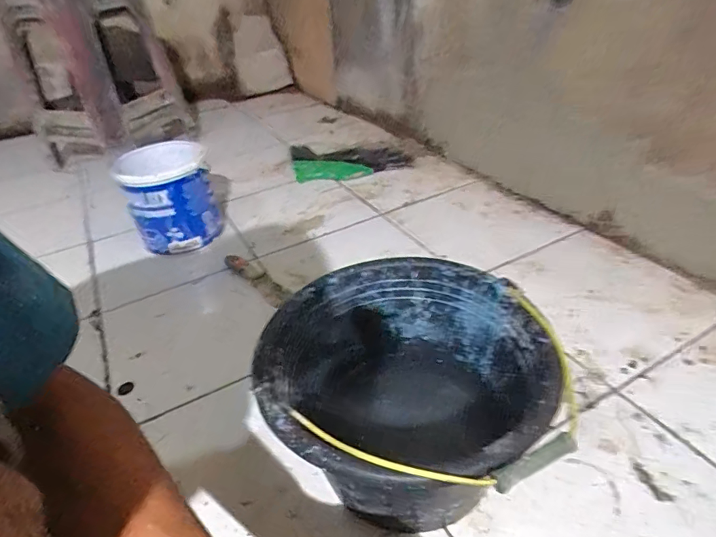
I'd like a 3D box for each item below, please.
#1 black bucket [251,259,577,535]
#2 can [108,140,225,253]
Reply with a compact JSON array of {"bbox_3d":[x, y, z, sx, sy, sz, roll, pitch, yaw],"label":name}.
[{"bbox_3d":[0.064,0.146,0.521,0.261,0.189,0.280,-5,36,3],"label":"black bucket"},{"bbox_3d":[-0.395,-0.141,1.011,0.173,0.187,0.164,-18,36,-19],"label":"can"}]

